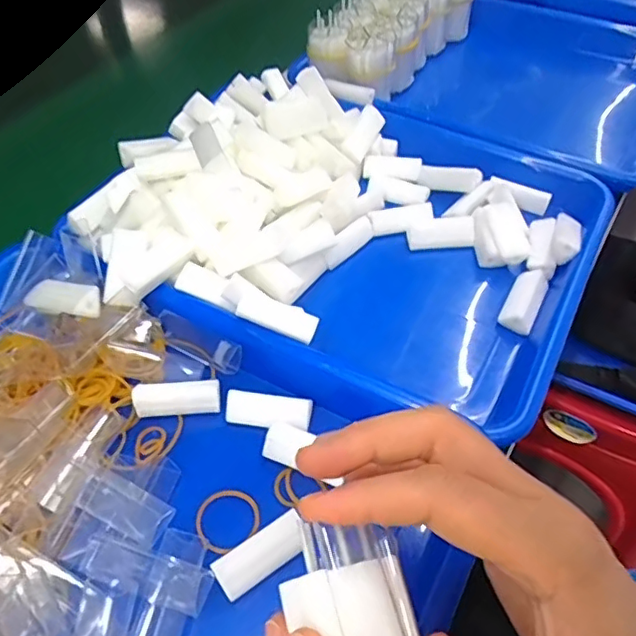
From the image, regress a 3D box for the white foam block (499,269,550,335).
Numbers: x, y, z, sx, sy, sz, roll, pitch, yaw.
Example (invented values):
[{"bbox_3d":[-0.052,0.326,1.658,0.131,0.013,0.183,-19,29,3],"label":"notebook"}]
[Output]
[{"bbox_3d":[0.133,-0.014,0.364,0.021,0.014,0.049,22,55,19],"label":"white foam block"}]

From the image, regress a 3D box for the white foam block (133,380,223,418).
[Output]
[{"bbox_3d":[-0.077,0.044,0.318,0.046,0.016,0.015,-4,51,-2],"label":"white foam block"}]

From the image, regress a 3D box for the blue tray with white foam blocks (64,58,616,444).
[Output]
[{"bbox_3d":[0.019,-0.071,0.396,0.319,0.059,0.269,23,55,19],"label":"blue tray with white foam blocks"}]

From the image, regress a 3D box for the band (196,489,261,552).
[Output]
[{"bbox_3d":[-0.045,0.098,0.283,0.031,0.004,0.029,-1,51,1],"label":"band"}]

